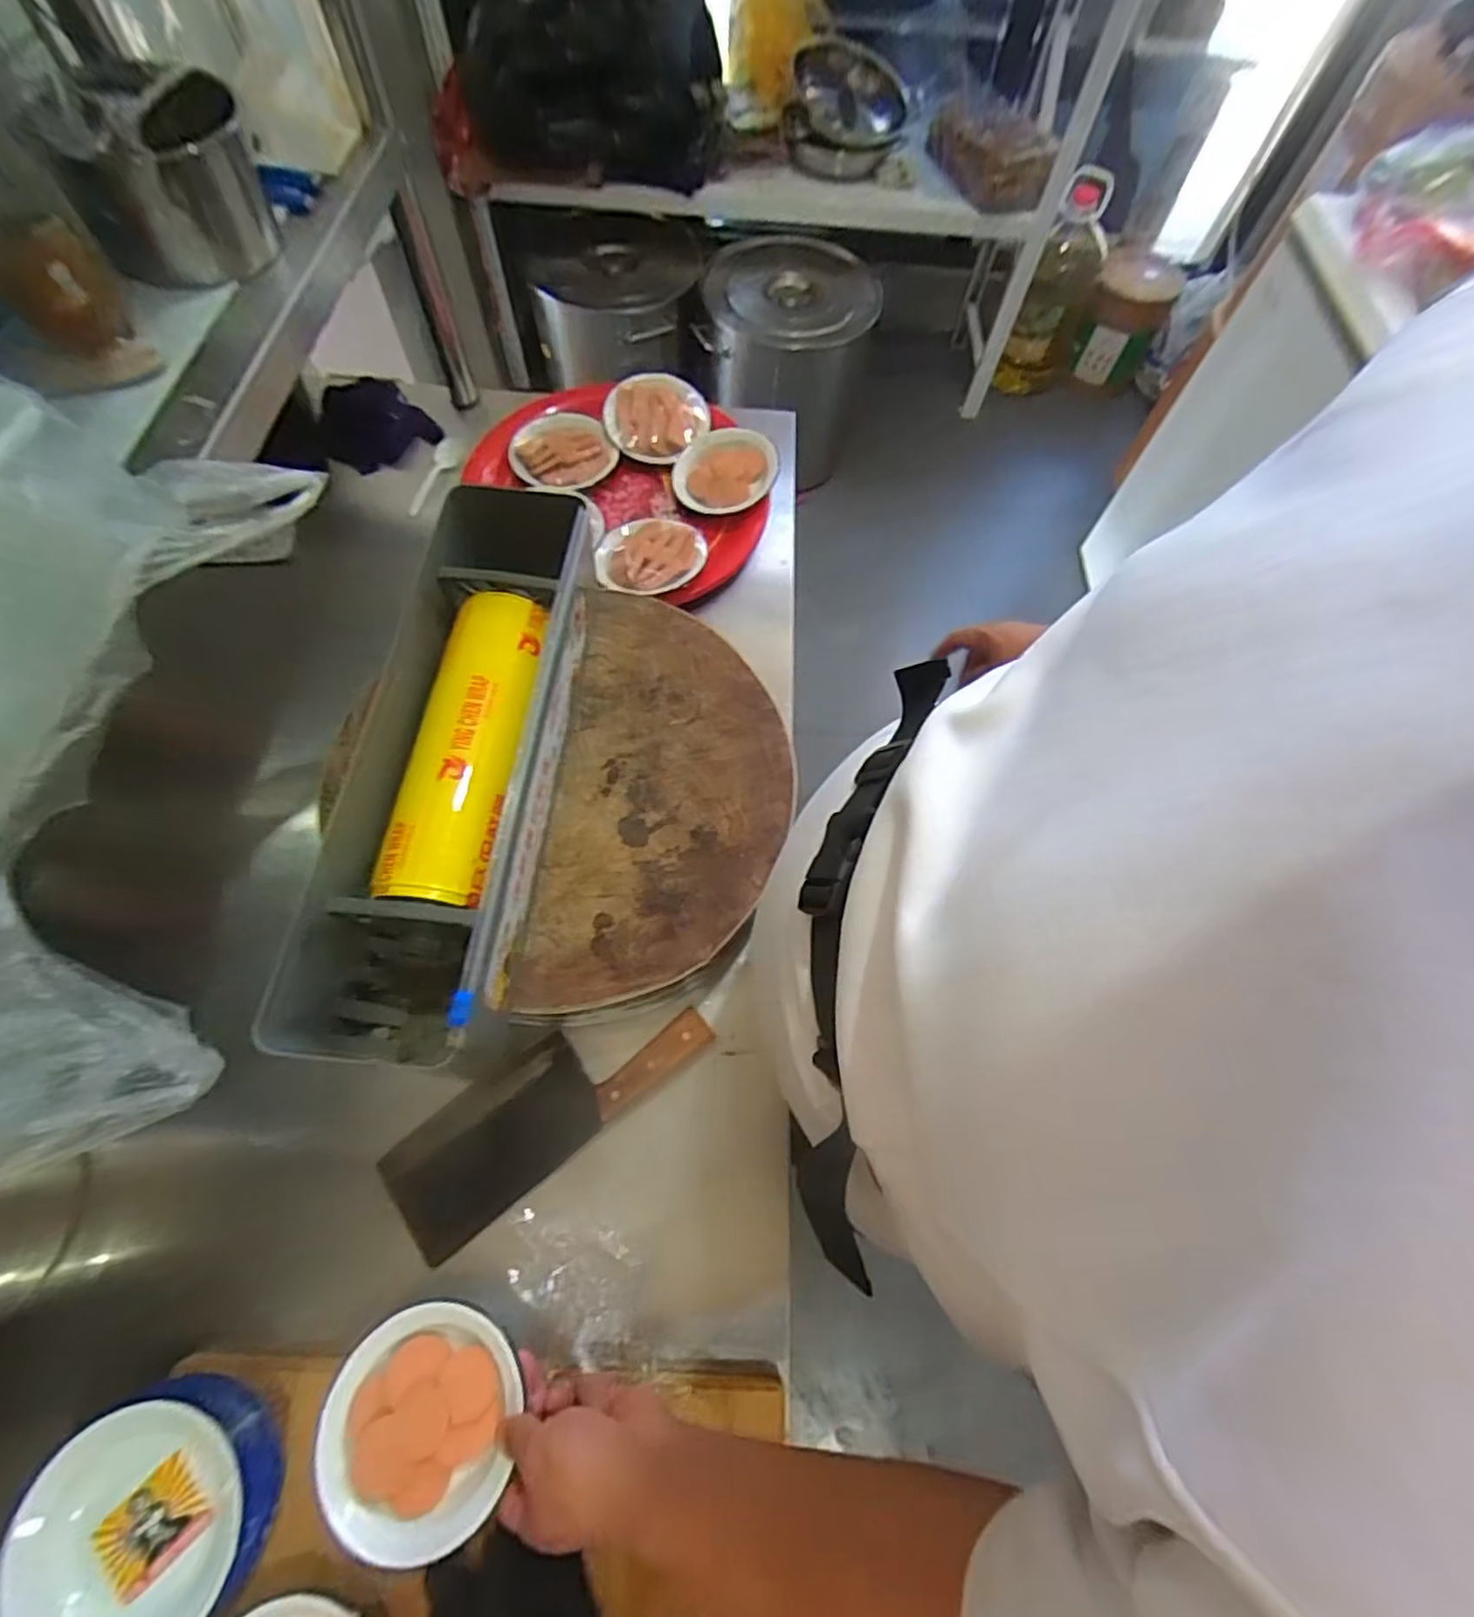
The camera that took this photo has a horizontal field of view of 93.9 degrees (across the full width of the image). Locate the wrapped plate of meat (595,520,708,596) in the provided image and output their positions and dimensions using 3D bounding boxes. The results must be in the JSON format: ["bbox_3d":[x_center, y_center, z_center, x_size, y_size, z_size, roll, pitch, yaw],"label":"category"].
[{"bbox_3d":[-0.102,-0.295,0.798,0.122,0.032,0.128,1,66,-3],"label":"wrapped plate of meat"}]

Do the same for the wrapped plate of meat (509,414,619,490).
[{"bbox_3d":[-0.221,-0.448,0.867,0.121,0.029,0.114,1,66,-3],"label":"wrapped plate of meat"}]

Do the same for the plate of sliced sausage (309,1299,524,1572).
[{"bbox_3d":[-0.217,0.418,0.469,0.119,0.032,0.131,3,66,-2],"label":"plate of sliced sausage"}]

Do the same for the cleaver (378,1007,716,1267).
[{"bbox_3d":[-0.157,0.244,0.581,0.269,0.019,0.091,-35,72,-17],"label":"cleaver"}]

